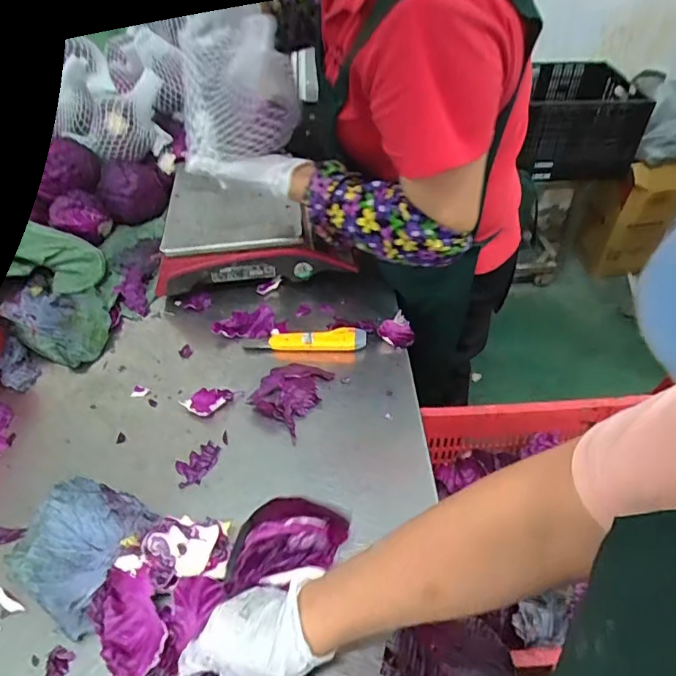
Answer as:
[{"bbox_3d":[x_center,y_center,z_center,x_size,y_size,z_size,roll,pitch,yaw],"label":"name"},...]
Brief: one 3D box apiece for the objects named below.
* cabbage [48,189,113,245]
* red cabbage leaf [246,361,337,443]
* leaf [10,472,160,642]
[{"bbox_3d":[-0.440,-0.207,0.864,0.093,0.074,0.077,-25,49,-20],"label":"cabbage"},{"bbox_3d":[-0.063,0.069,0.663,0.077,0.028,0.105,20,48,21],"label":"red cabbage leaf"},{"bbox_3d":[-0.268,0.211,0.527,0.118,0.036,0.126,19,48,20],"label":"leaf"}]

